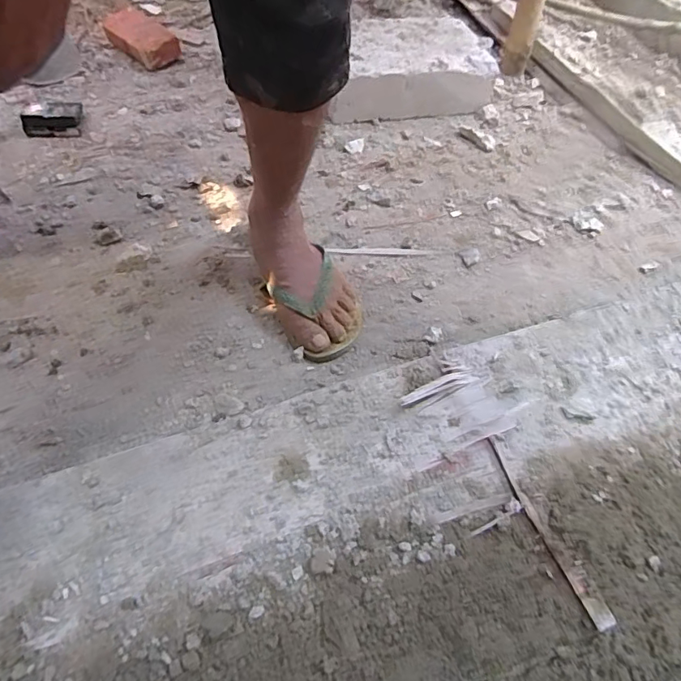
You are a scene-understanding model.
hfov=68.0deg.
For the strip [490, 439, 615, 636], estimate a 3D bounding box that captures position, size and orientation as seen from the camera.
[{"bbox_3d":[0.192,0.174,0.480,0.016,0.004,0.186,-17,56,-16],"label":"strip"}]

